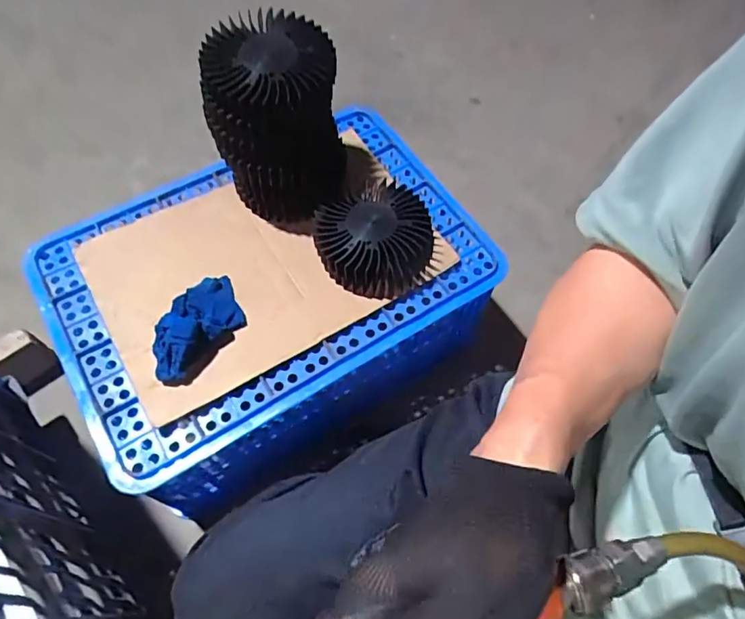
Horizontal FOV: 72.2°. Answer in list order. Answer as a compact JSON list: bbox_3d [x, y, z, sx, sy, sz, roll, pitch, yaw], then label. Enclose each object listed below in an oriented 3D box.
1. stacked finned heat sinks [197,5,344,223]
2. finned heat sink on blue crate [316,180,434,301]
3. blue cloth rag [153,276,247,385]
[{"bbox_3d":[-0.128,-0.242,0.707,0.169,0.249,0.147,-6,62,-6],"label":"stacked finned heat sinks"},{"bbox_3d":[0.004,-0.101,0.720,0.147,0.081,0.156,1,62,-2],"label":"finned heat sink on blue crate"},{"bbox_3d":[-0.222,0.018,0.651,0.080,0.057,0.156,25,64,11],"label":"blue cloth rag"}]

